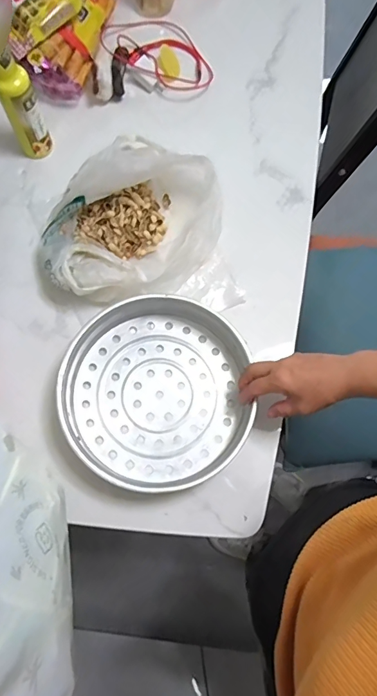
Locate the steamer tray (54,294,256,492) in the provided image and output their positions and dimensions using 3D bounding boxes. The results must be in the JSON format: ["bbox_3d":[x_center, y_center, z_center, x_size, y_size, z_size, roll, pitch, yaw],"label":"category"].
[{"bbox_3d":[-0.043,0.058,0.596,0.247,0.073,0.236,-15,76,-6],"label":"steamer tray"}]

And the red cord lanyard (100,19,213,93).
[{"bbox_3d":[-0.053,-0.545,0.794,0.218,0.031,0.160,25,63,1],"label":"red cord lanyard"}]

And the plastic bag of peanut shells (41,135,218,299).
[{"bbox_3d":[-0.090,-0.189,0.660,0.236,0.092,0.276,35,76,7],"label":"plastic bag of peanut shells"}]

